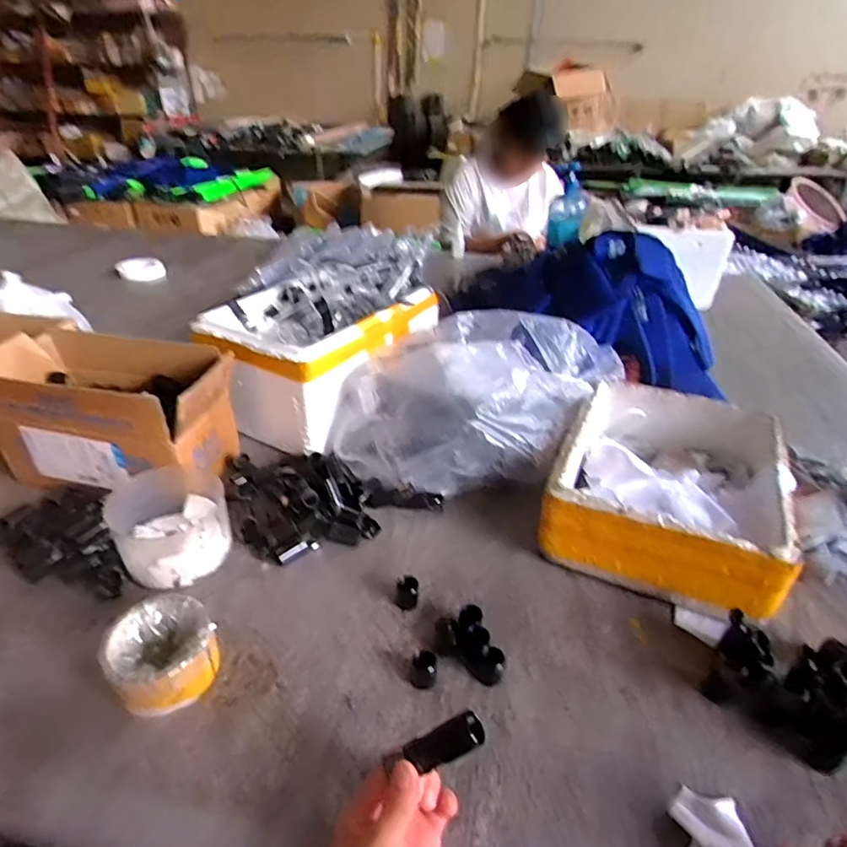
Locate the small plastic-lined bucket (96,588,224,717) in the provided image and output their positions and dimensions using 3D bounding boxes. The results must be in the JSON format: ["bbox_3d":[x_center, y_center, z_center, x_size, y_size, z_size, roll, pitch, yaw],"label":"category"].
[{"bbox_3d":[-0.230,0.201,0.479,0.090,0.055,0.085,2,34,-1],"label":"small plastic-lined bucket"}]

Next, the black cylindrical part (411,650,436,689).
[{"bbox_3d":[0.000,0.219,0.482,0.021,0.032,0.019,6,34,6],"label":"black cylindrical part"}]

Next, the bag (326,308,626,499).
[{"bbox_3d":[0.074,-0.048,0.759,0.283,0.166,0.350,25,40,30],"label":"bag"}]

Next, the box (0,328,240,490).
[{"bbox_3d":[-0.395,-0.016,0.682,0.295,0.142,0.142,7,34,8],"label":"box"}]

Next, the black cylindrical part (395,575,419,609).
[{"bbox_3d":[-0.017,0.174,0.557,0.022,0.032,0.021,2,34,-1],"label":"black cylindrical part"}]

